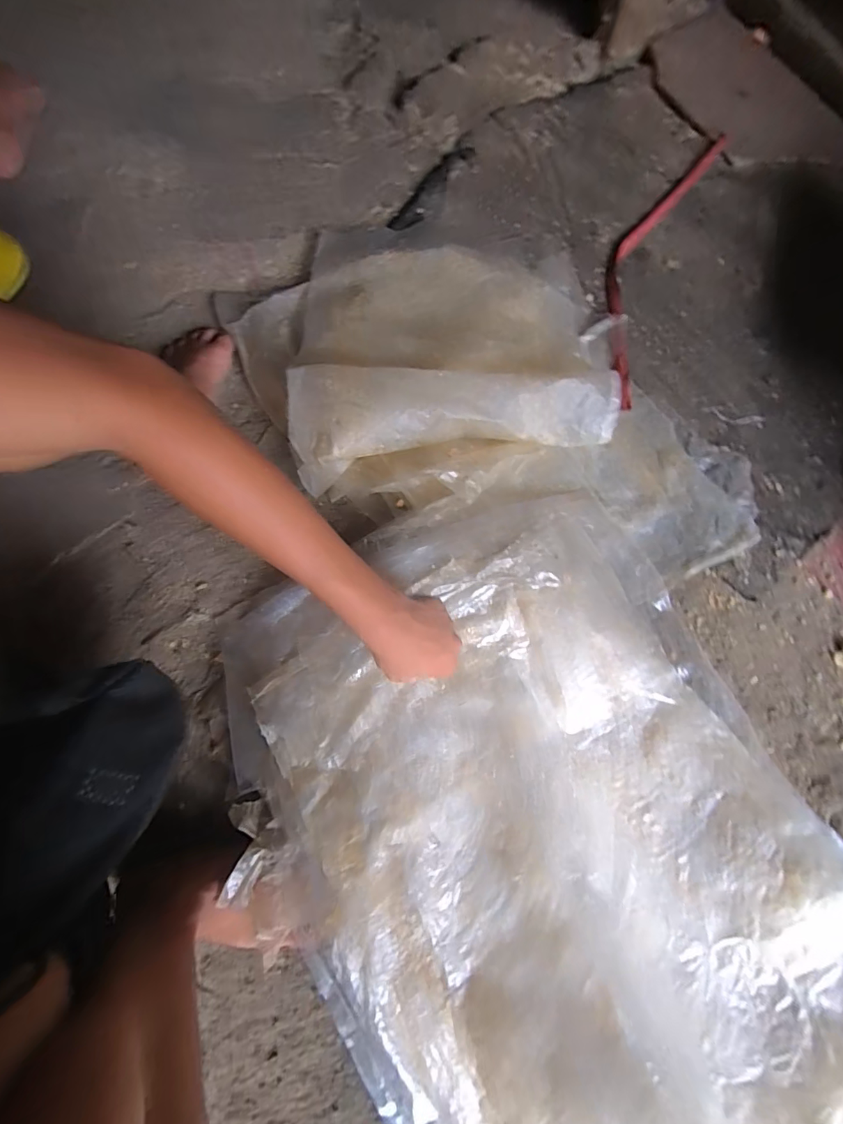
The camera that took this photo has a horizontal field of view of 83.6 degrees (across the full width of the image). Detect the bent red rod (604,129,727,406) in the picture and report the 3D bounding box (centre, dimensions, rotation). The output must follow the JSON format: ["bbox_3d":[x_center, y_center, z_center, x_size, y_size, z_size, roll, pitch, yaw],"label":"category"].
[{"bbox_3d":[0.324,-0.440,0.681,0.098,0.048,0.493,24,74,2],"label":"bent red rod"}]

